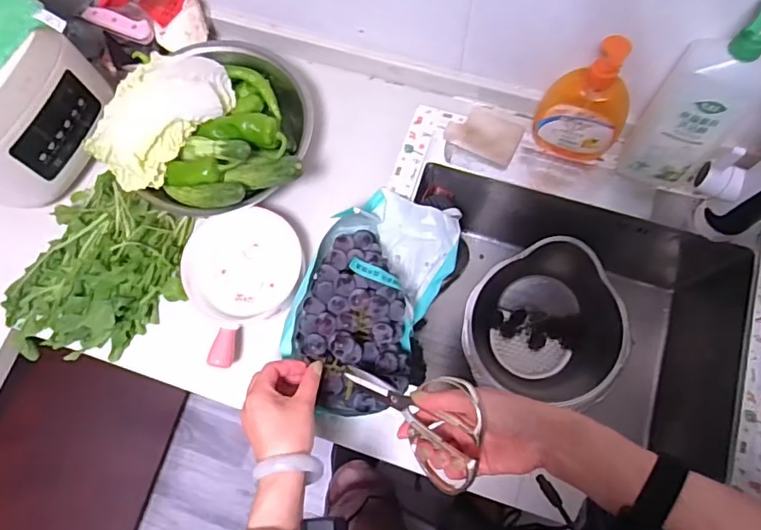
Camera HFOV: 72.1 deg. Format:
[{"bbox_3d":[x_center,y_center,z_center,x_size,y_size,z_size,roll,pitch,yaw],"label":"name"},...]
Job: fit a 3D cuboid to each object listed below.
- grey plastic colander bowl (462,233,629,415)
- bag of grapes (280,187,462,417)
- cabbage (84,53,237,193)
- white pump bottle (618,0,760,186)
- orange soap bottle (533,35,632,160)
[{"bbox_3d":[0.243,0.089,0.799,0.218,0.151,0.215,0,69,0],"label":"grey plastic colander bowl"},{"bbox_3d":[-0.008,0.030,0.629,0.156,0.088,0.282,20,71,8],"label":"bag of grapes"},{"bbox_3d":[-0.280,-0.199,0.667,0.119,0.057,0.206,28,72,11],"label":"cabbage"},{"bbox_3d":[0.365,-0.180,0.597,0.059,0.271,0.098,-43,75,-14],"label":"white pump bottle"},{"bbox_3d":[0.264,-0.204,0.661,0.112,0.185,0.049,17,70,7],"label":"orange soap bottle"}]

